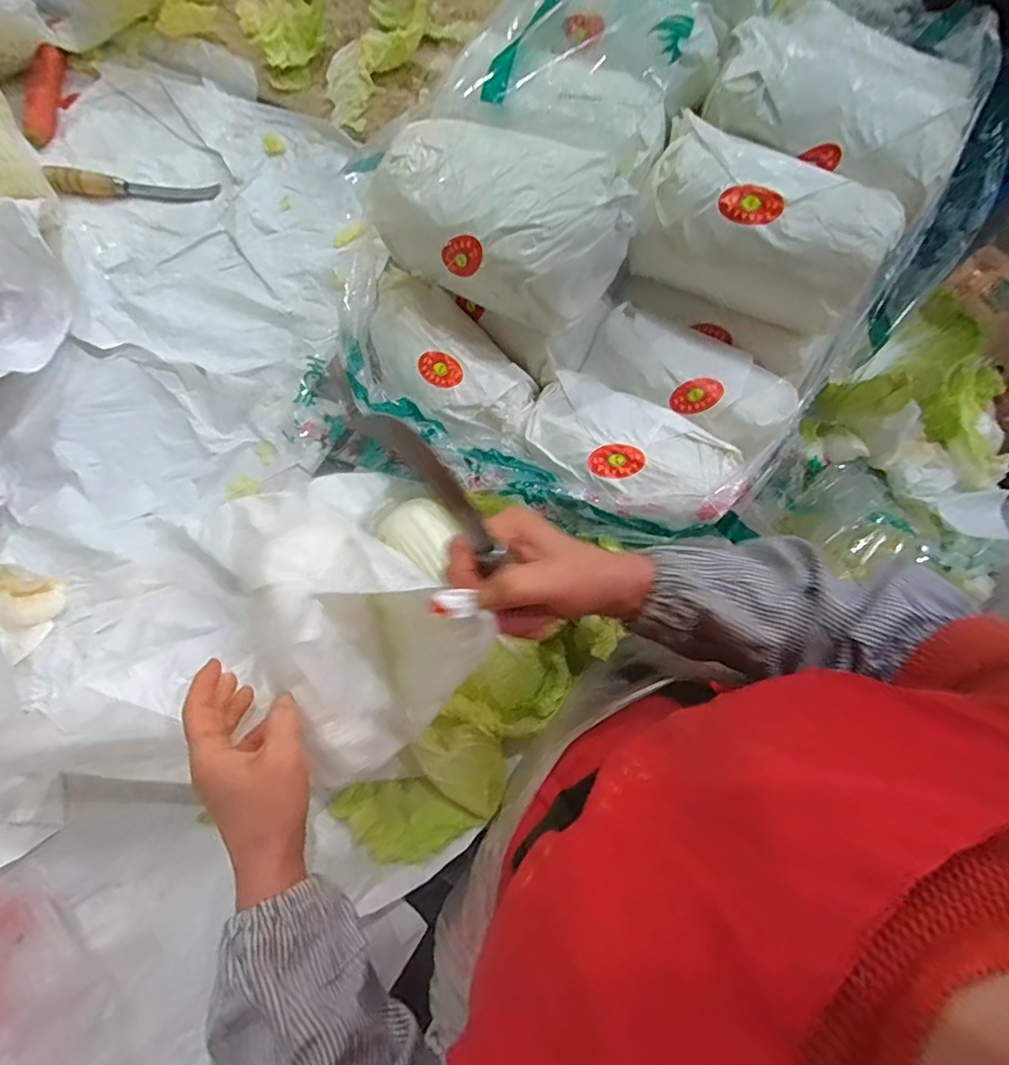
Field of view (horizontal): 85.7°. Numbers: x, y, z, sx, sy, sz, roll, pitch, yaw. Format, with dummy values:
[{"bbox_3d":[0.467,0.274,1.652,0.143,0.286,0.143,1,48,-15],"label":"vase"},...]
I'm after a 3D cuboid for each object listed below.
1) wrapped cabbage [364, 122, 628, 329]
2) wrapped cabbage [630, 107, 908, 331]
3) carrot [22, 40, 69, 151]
[{"bbox_3d":[-0.007,-0.260,0.446,0.206,0.085,0.121,30,77,9],"label":"wrapped cabbage"},{"bbox_3d":[0.215,-0.254,0.474,0.200,0.104,0.110,24,76,7],"label":"wrapped cabbage"},{"bbox_3d":[-0.585,-0.557,0.691,0.031,0.022,0.149,-1,74,0],"label":"carrot"}]

